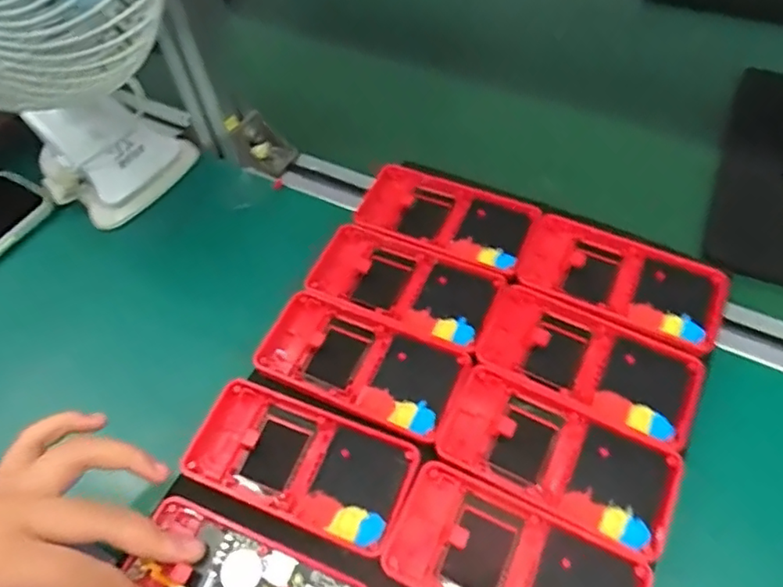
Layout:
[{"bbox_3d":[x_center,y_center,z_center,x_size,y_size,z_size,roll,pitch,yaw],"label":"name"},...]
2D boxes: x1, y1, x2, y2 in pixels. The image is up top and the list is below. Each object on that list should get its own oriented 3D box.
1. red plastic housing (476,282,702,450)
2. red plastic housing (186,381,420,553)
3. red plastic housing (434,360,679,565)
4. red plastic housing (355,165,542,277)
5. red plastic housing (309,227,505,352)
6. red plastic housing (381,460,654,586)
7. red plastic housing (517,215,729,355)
[{"bbox_3d":[0.118,0.042,0.351,0.125,0.021,0.062,24,63,16],"label":"red plastic housing"},{"bbox_3d":[-0.050,0.095,0.324,0.119,0.018,0.059,19,62,13],"label":"red plastic housing"},{"bbox_3d":[0.090,0.089,0.317,0.120,0.013,0.062,23,63,15],"label":"red plastic housing"},{"bbox_3d":[0.038,-0.051,0.412,0.118,0.023,0.063,23,63,16],"label":"red plastic housing"},{"bbox_3d":[0.010,-0.005,0.386,0.121,0.016,0.062,22,63,15],"label":"red plastic housing"},{"bbox_3d":[0.061,0.134,0.286,0.121,0.012,0.061,22,63,15],"label":"red plastic housing"},{"bbox_3d":[0.148,-0.004,0.381,0.122,0.032,0.067,25,63,16],"label":"red plastic housing"}]

